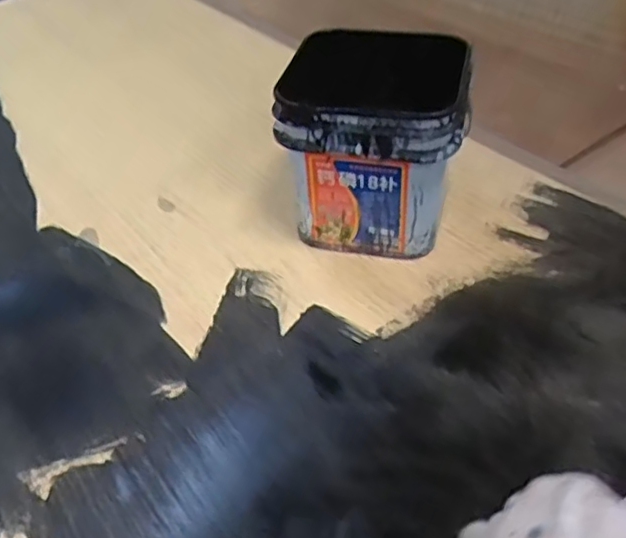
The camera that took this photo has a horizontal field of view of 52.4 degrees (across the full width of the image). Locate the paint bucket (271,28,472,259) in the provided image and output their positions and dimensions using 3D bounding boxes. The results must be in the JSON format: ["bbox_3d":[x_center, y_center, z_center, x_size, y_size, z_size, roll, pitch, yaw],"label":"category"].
[{"bbox_3d":[0.082,-0.154,0.790,0.203,0.202,0.211,8,45,12],"label":"paint bucket"}]

